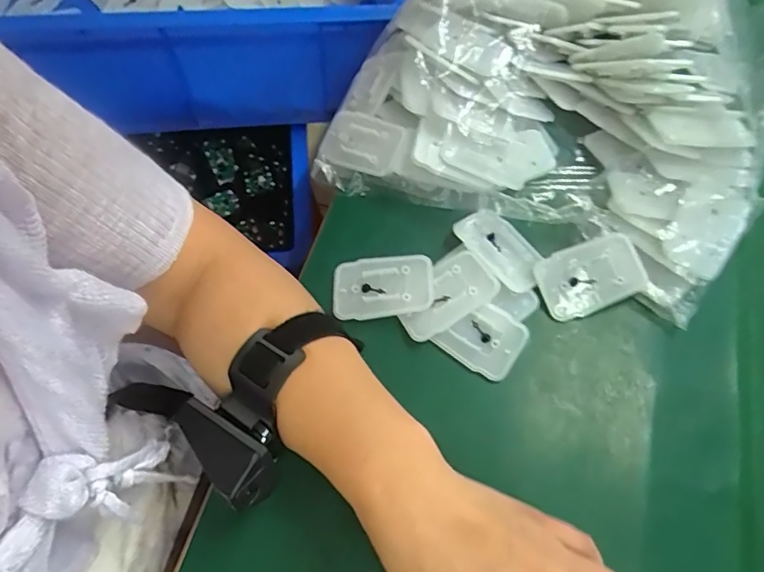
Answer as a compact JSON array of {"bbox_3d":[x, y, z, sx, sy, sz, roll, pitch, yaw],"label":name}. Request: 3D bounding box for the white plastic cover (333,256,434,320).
[{"bbox_3d":[0.000,0.001,0.337,0.068,0.009,0.043,0,65,3],"label":"white plastic cover"}]

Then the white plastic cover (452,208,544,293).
[{"bbox_3d":[0.085,-0.027,0.349,0.040,0.012,0.067,-34,68,-12],"label":"white plastic cover"}]

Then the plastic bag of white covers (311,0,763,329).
[{"bbox_3d":[0.139,-0.163,0.382,0.309,0.084,0.277,23,69,13],"label":"plastic bag of white covers"}]

